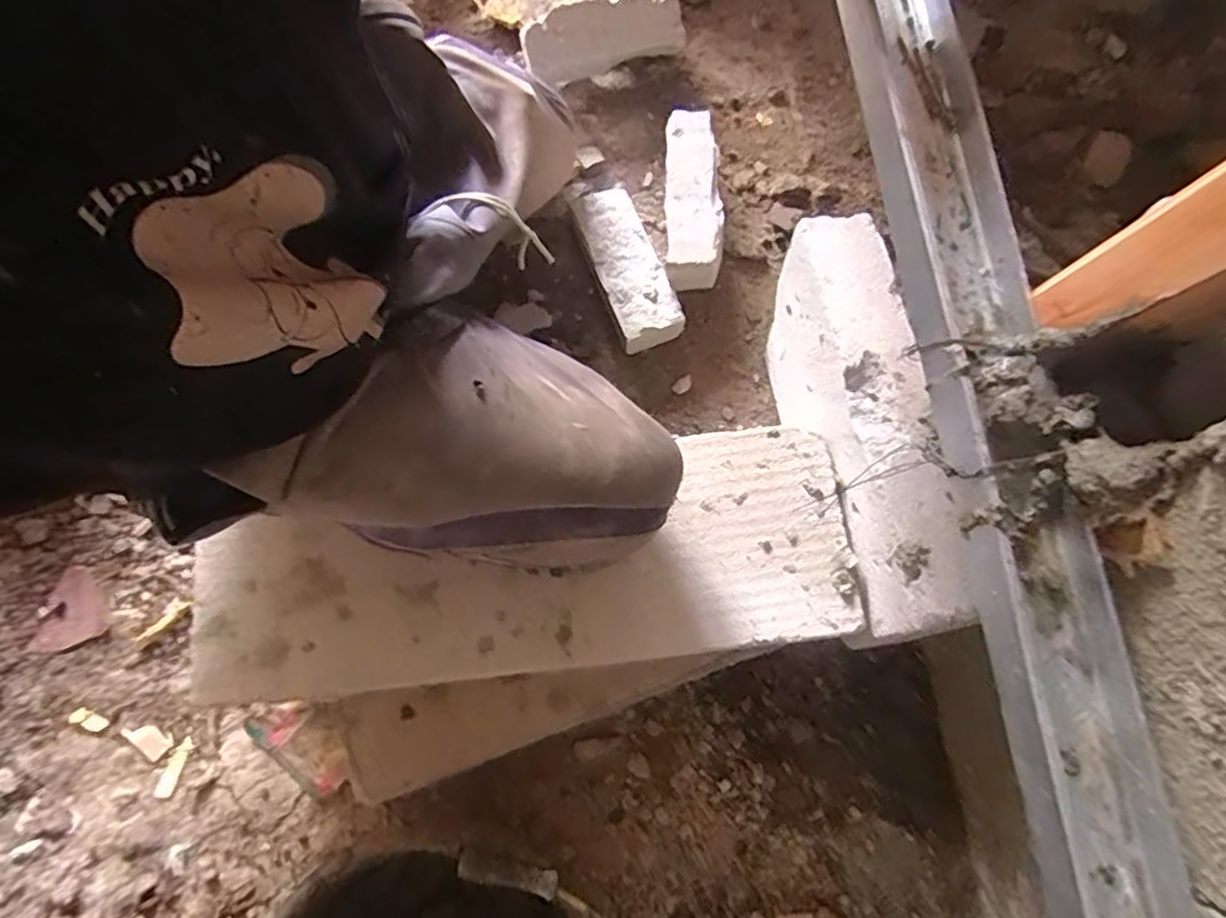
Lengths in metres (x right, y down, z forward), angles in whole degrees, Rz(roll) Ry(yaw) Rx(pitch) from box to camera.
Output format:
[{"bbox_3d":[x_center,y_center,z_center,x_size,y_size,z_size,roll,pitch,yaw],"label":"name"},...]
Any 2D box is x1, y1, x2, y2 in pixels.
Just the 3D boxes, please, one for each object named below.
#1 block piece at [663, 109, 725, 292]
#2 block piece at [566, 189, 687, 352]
[{"bbox_3d":[0.095,-0.305,0.819,0.069,0.070,0.202,0,79,-1],"label":"block piece"},{"bbox_3d":[0.015,-0.230,0.832,0.077,0.051,0.204,-20,81,-5],"label":"block piece"}]

